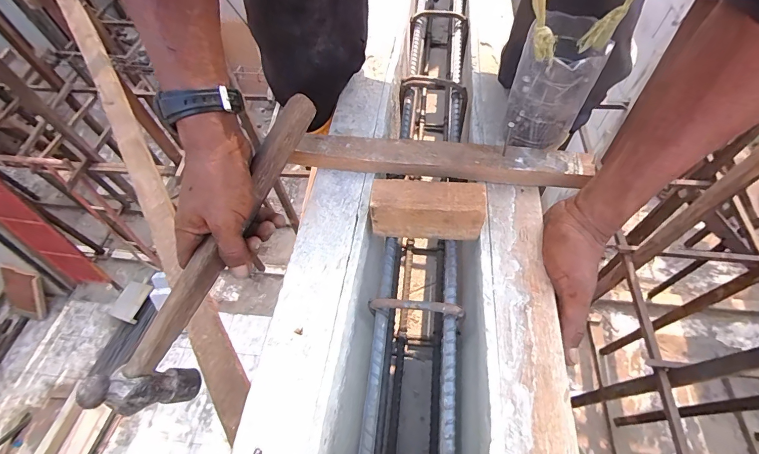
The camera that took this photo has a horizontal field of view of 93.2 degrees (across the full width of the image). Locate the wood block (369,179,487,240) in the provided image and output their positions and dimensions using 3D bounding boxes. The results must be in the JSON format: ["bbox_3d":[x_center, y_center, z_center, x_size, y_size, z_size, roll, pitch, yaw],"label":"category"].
[{"bbox_3d":[0.043,-0.016,0.336,0.099,0.046,0.033,3,58,5],"label":"wood block"}]

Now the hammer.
[{"bbox_3d":[-0.141,0.016,0.335,0.033,0.083,0.314,24,82,18],"label":"hammer"}]

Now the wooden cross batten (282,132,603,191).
[{"bbox_3d":[0.056,-0.068,0.362,0.286,0.017,0.040,6,58,7],"label":"wooden cross batten"}]

